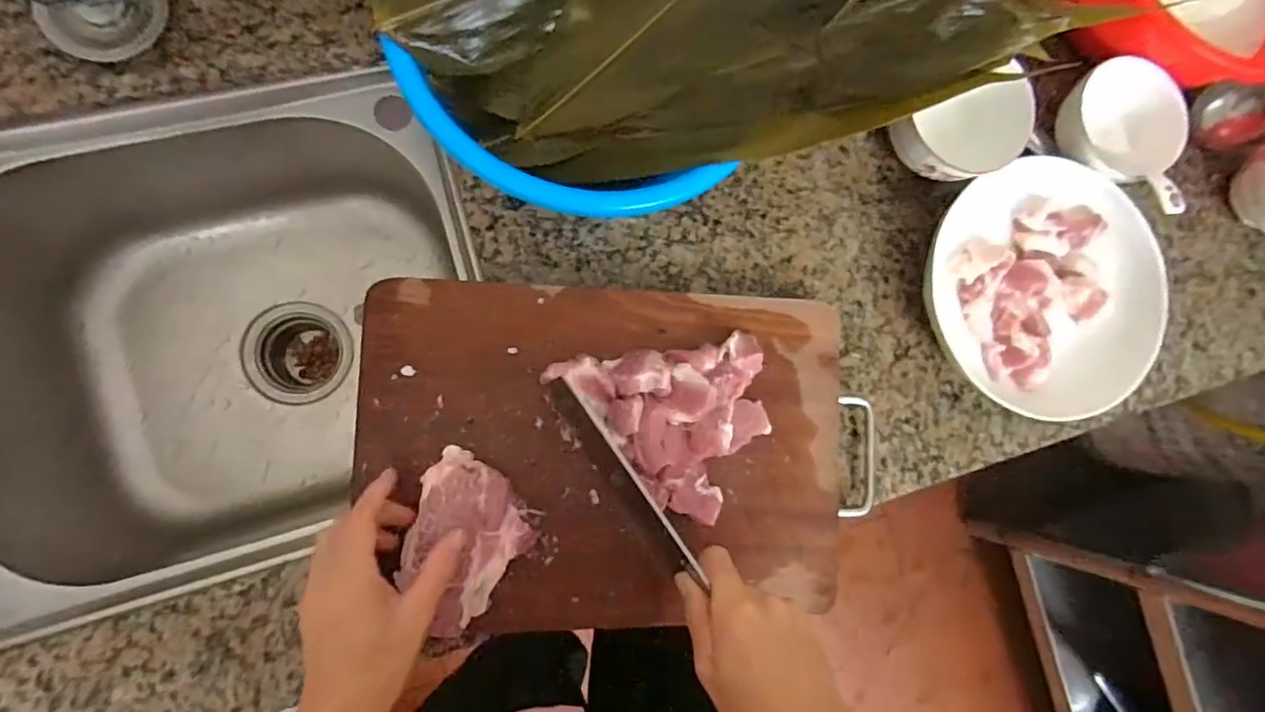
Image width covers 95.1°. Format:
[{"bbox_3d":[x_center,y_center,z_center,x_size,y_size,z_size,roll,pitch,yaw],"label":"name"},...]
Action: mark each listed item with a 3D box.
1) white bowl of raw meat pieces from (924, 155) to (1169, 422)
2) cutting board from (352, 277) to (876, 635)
[{"bbox_3d":[0.364,-0.061,0.515,0.207,0.047,0.199,0,87,-9],"label":"white bowl of raw meat pieces"},{"bbox_3d":[-0.007,0.077,0.454,0.379,0.042,0.253,2,87,-9],"label":"cutting board"}]

